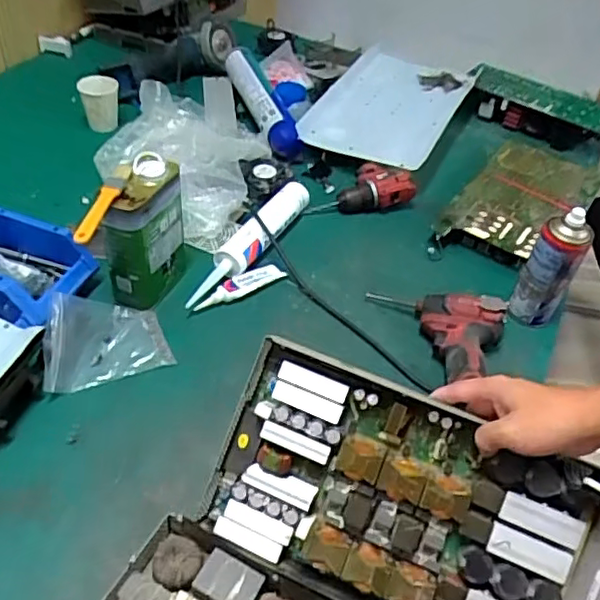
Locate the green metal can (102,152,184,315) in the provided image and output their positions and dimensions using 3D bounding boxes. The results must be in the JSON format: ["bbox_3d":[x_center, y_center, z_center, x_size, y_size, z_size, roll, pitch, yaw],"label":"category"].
[{"bbox_3d":[-0.203,-0.089,0.818,0.065,0.173,0.115,15,44,7],"label":"green metal can"}]

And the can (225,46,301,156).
[{"bbox_3d":[-0.078,-0.403,1.210,0.069,0.077,0.319,-10,46,-18],"label":"can"}]

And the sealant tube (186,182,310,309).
[{"bbox_3d":[-0.073,-0.091,0.939,0.053,0.041,0.312,23,46,15],"label":"sealant tube"}]

